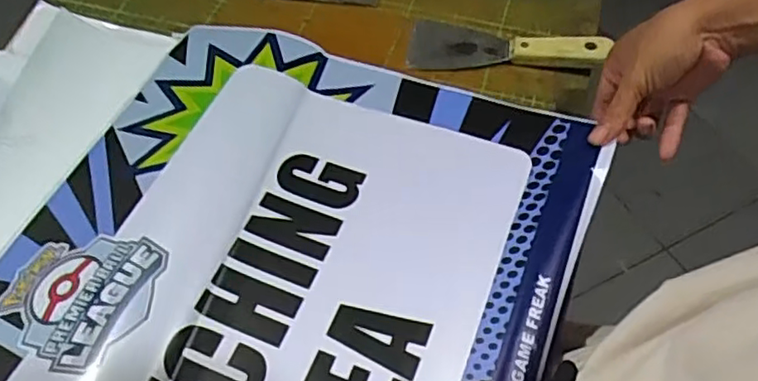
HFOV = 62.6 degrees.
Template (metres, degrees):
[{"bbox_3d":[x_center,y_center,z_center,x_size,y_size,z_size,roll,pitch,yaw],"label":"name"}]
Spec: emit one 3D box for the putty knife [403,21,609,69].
[{"bbox_3d":[0.130,-0.148,0.632,0.197,0.027,0.059,4,54,3],"label":"putty knife"}]

